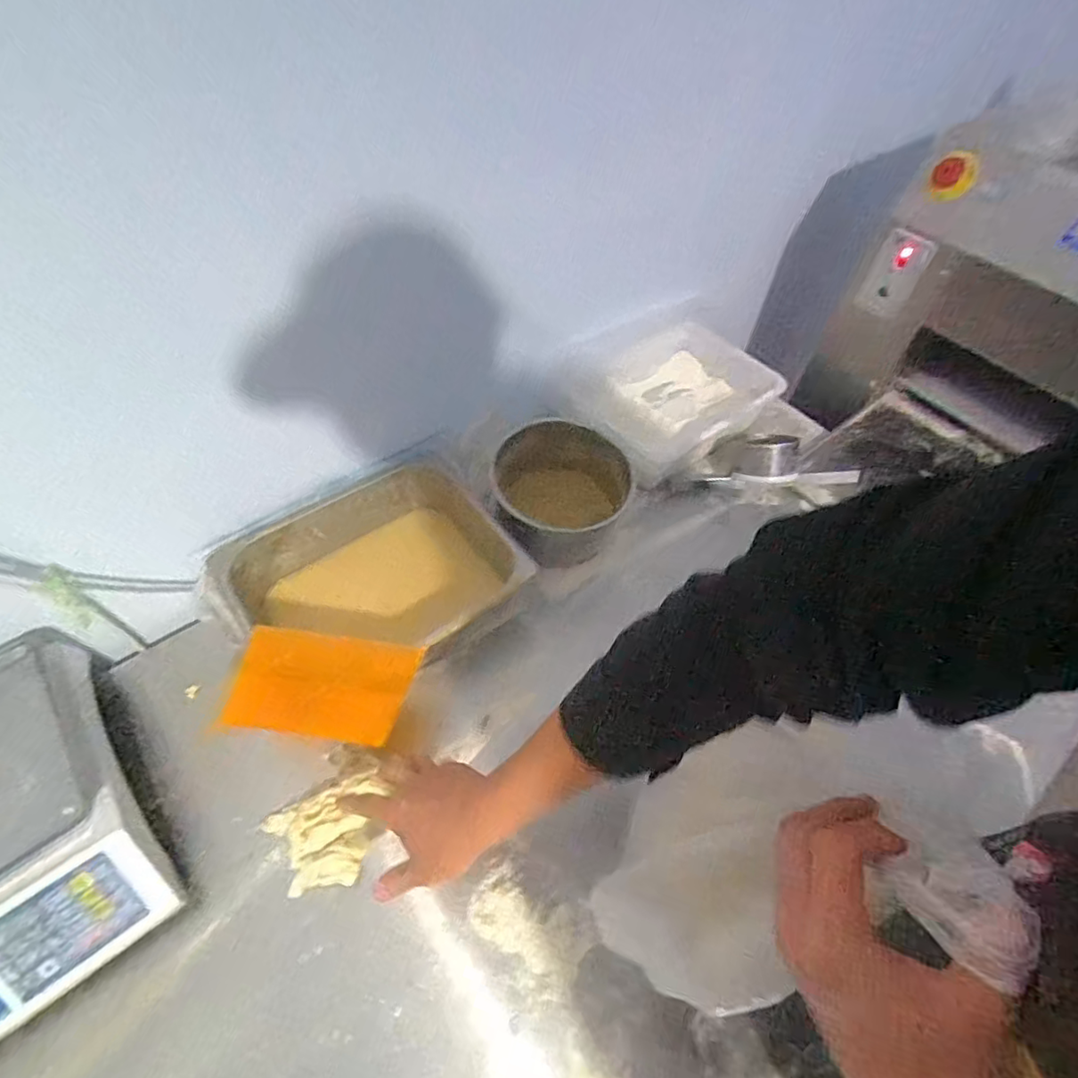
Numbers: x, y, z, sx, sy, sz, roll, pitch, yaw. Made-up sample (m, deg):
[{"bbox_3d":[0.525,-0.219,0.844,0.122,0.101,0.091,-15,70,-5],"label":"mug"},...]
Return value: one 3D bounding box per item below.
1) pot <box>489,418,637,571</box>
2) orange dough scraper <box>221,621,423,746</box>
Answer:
[{"bbox_3d":[0.021,-0.058,0.826,0.195,0.136,0.191,1,54,-1],"label":"pot"},{"bbox_3d":[-0.224,0.152,0.596,0.173,0.008,0.104,12,62,-8],"label":"orange dough scraper"}]

